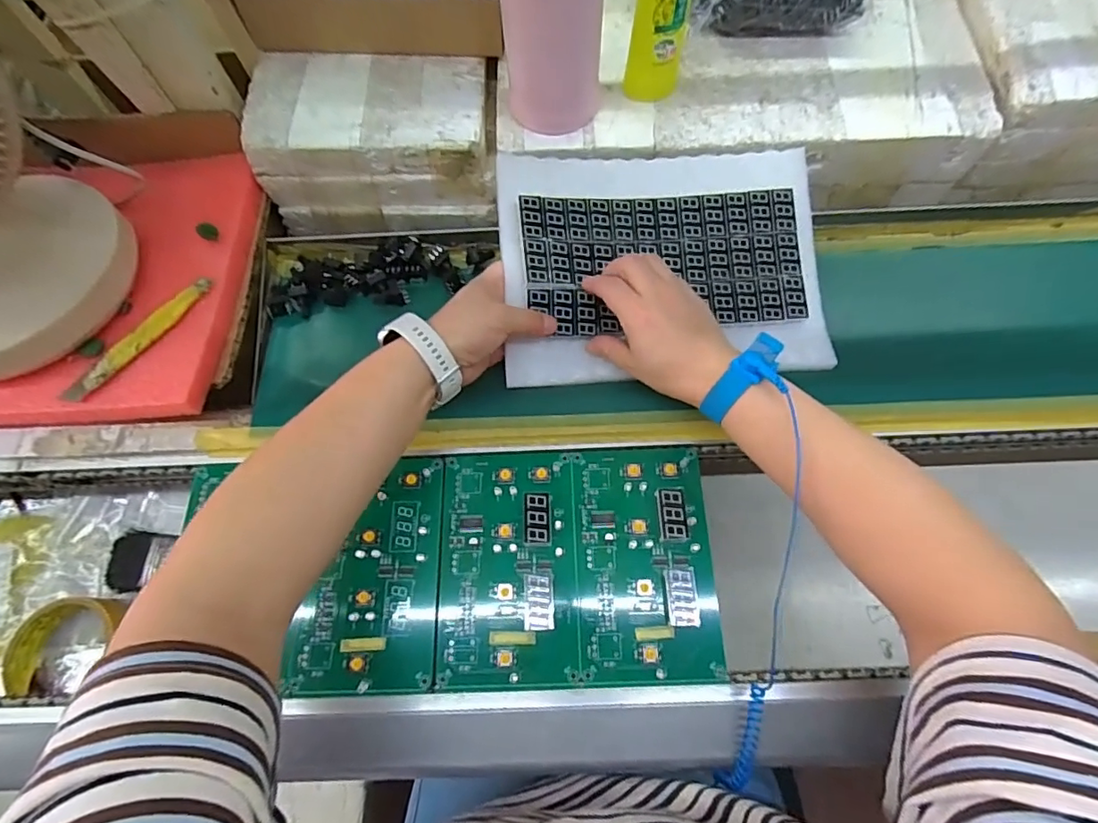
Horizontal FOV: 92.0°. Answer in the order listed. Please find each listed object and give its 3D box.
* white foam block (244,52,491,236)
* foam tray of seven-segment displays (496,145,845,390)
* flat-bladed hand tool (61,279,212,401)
[{"bbox_3d":[-0.166,-0.260,0.522,0.216,0.103,0.126,-3,68,0],"label":"white foam block"},{"bbox_3d":[0.096,-0.126,0.443,0.263,0.019,0.194,-3,82,-3],"label":"foam tray of seven-segment displays"},{"bbox_3d":[-0.332,-0.061,0.428,0.024,0.008,0.134,33,72,14],"label":"flat-bladed hand tool"}]

